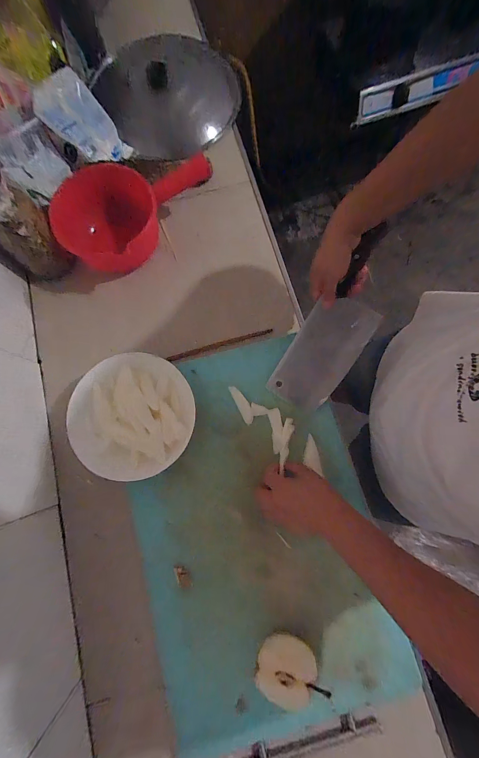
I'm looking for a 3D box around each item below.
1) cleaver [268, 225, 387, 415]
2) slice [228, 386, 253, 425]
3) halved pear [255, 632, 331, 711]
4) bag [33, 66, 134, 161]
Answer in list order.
[{"bbox_3d":[0.148,-0.077,0.441,0.099,0.026,0.269,29,107,6],"label":"cleaver"},{"bbox_3d":[0.005,0.042,0.483,0.020,0.004,0.068,-26,79,-4],"label":"slice"},{"bbox_3d":[0.068,0.391,0.388,0.092,0.045,0.068,9,79,3],"label":"halved pear"},{"bbox_3d":[-0.291,-0.472,0.533,0.113,0.096,0.111,-44,81,-7],"label":"bag"}]

